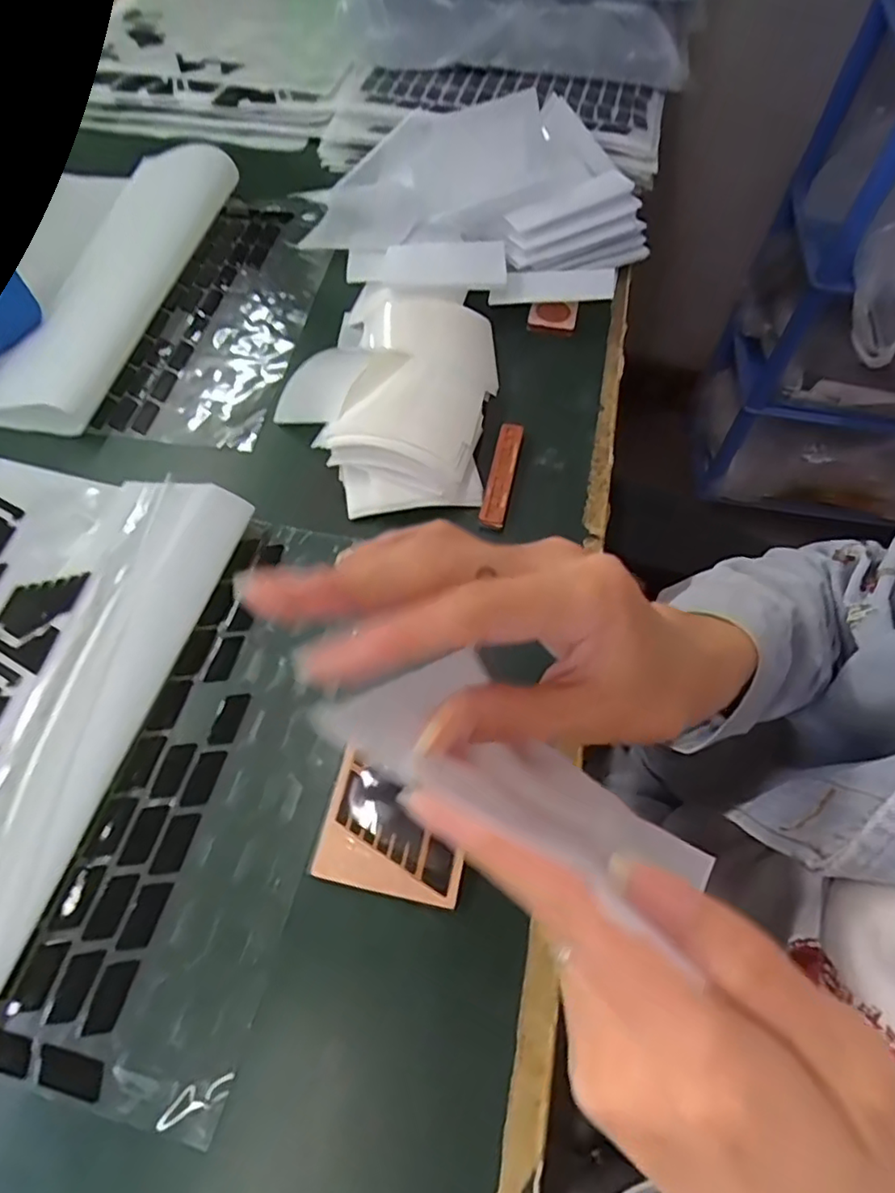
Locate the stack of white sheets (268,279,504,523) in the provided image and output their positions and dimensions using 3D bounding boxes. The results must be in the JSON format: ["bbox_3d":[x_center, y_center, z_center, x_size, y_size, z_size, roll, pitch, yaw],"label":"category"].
[{"bbox_3d":[-0.032,-0.120,0.347,0.113,0.029,0.164,2,60,1],"label":"stack of white sheets"}]

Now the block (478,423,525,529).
[{"bbox_3d":[0.029,-0.065,0.326,0.014,0.006,0.067,11,61,6],"label":"block"}]

